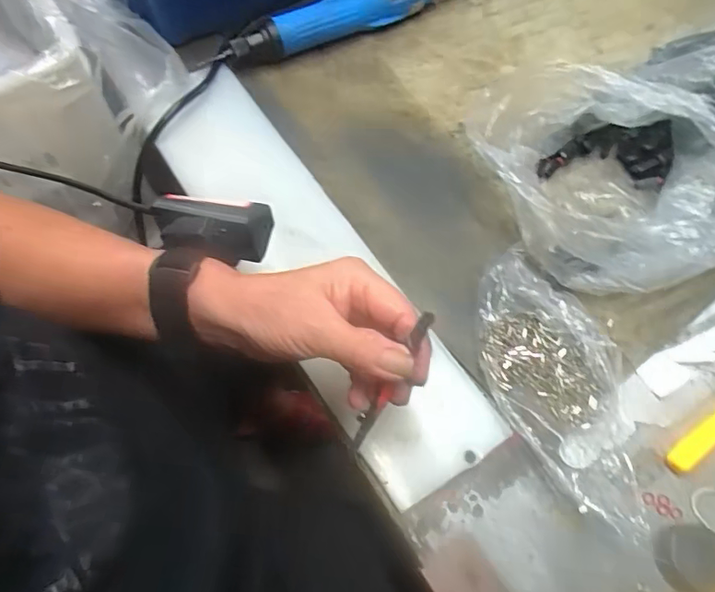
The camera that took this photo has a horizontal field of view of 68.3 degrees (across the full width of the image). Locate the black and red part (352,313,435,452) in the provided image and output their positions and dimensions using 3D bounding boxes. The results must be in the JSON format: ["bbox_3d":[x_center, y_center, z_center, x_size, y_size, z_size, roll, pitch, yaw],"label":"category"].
[{"bbox_3d":[0.016,0.046,0.277,0.010,0.006,0.093,33,116,12],"label":"black and red part"}]

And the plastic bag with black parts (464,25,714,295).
[{"bbox_3d":[0.260,-0.112,0.417,0.318,0.094,0.191,-13,67,-10],"label":"plastic bag with black parts"}]

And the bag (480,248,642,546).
[{"bbox_3d":[0.143,0.060,0.365,0.086,0.021,0.197,-24,70,-11],"label":"bag"}]

